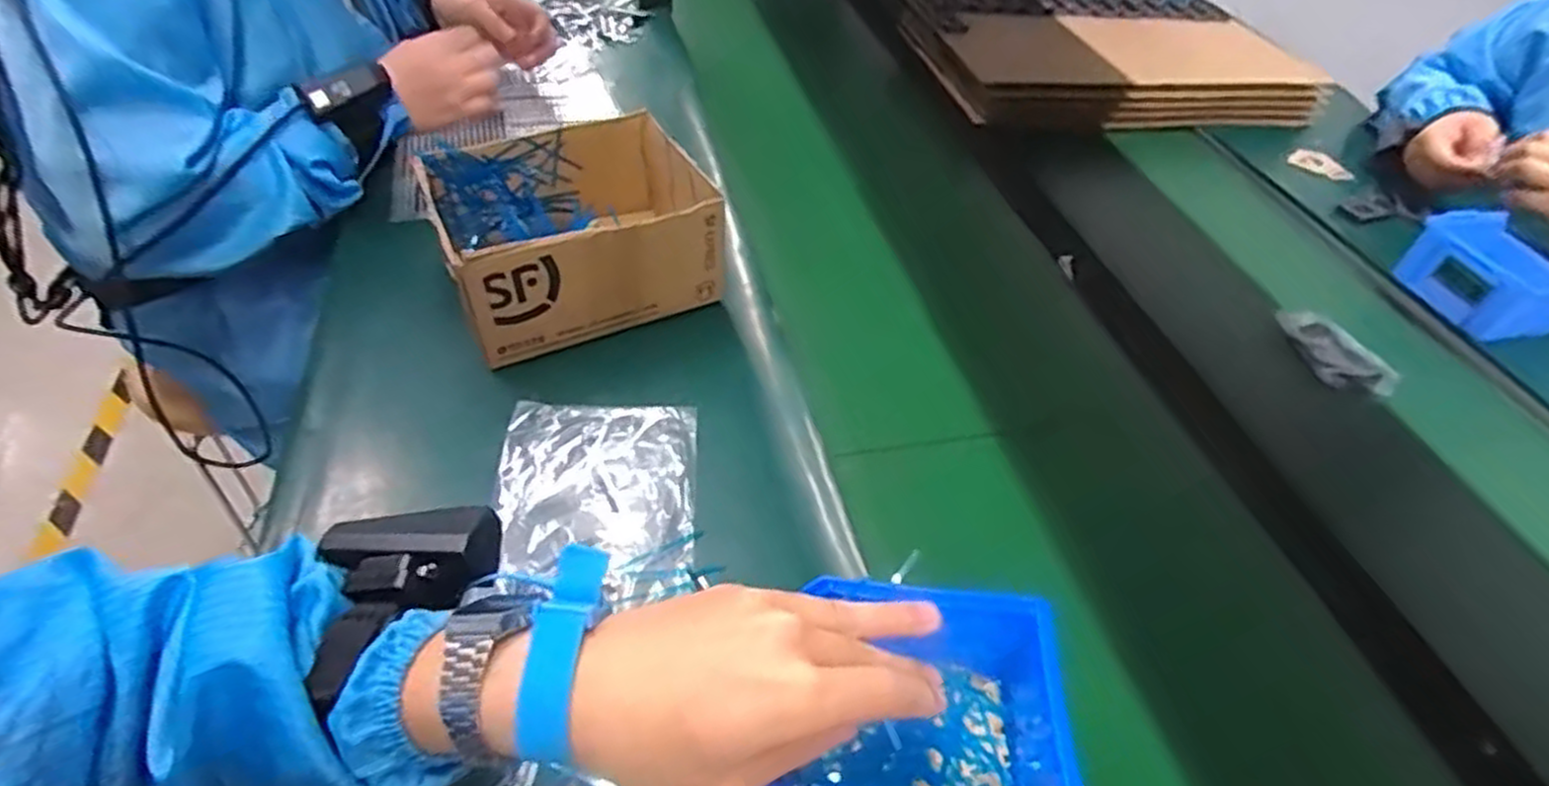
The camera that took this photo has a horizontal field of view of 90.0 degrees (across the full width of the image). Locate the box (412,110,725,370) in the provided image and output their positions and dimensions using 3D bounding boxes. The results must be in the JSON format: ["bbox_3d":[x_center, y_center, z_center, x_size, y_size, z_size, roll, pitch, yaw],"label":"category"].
[{"bbox_3d":[-0.154,-0.128,0.619,0.200,0.099,0.148,-17,50,-21],"label":"box"}]

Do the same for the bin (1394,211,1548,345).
[{"bbox_3d":[0.687,-0.112,0.740,0.110,0.060,0.127,-4,47,-11],"label":"bin"}]

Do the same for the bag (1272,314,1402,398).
[{"bbox_3d":[0.490,-0.037,0.686,0.054,0.020,0.105,-14,49,-19],"label":"bag"}]

